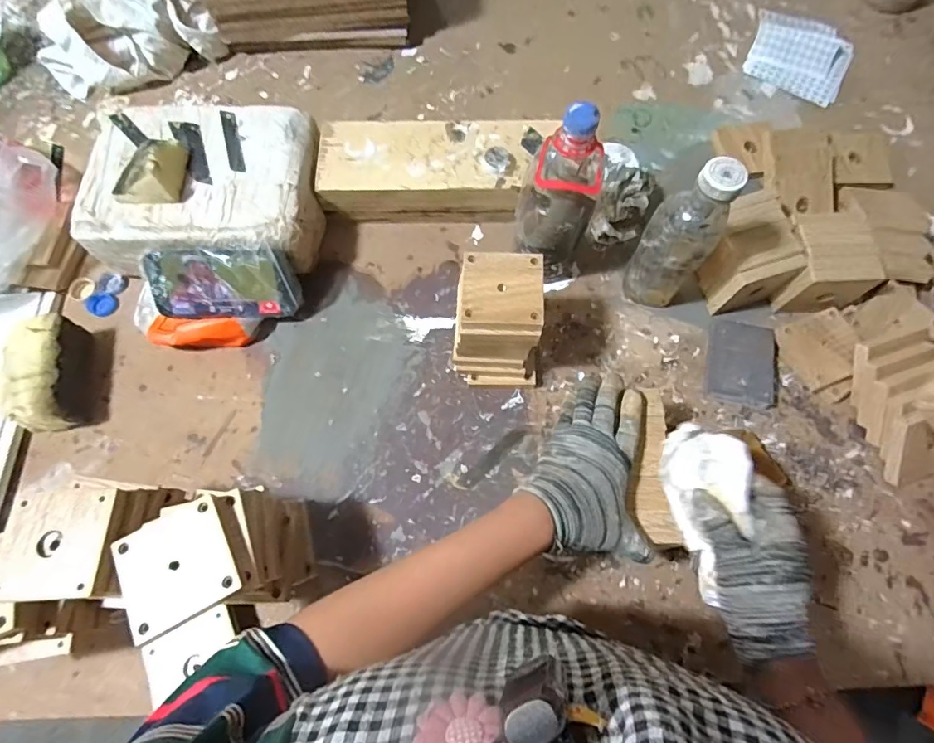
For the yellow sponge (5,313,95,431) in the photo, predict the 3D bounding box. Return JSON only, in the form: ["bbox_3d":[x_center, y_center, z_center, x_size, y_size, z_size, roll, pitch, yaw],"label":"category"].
[{"bbox_3d":[-0.483,0.001,0.566,0.060,0.065,0.130,-5,72,-2],"label":"yellow sponge"}]

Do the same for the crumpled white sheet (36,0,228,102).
[{"bbox_3d":[-0.503,-0.502,0.702,0.240,0.102,0.137,-36,76,-11],"label":"crumpled white sheet"}]

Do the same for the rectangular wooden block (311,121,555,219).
[{"bbox_3d":[-0.052,-0.267,0.652,0.276,0.072,0.118,2,72,0],"label":"rectangular wooden block"}]

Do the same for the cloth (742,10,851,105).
[{"bbox_3d":[0.515,-0.494,0.748,0.148,0.021,0.139,28,74,8],"label":"cloth"}]

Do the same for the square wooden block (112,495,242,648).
[{"bbox_3d":[-0.227,0.151,0.378,0.081,0.015,0.082,-28,75,-9],"label":"square wooden block"}]

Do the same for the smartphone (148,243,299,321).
[{"bbox_3d":[-0.294,-0.103,0.582,0.163,0.090,0.014,-4,33,1],"label":"smartphone"}]

